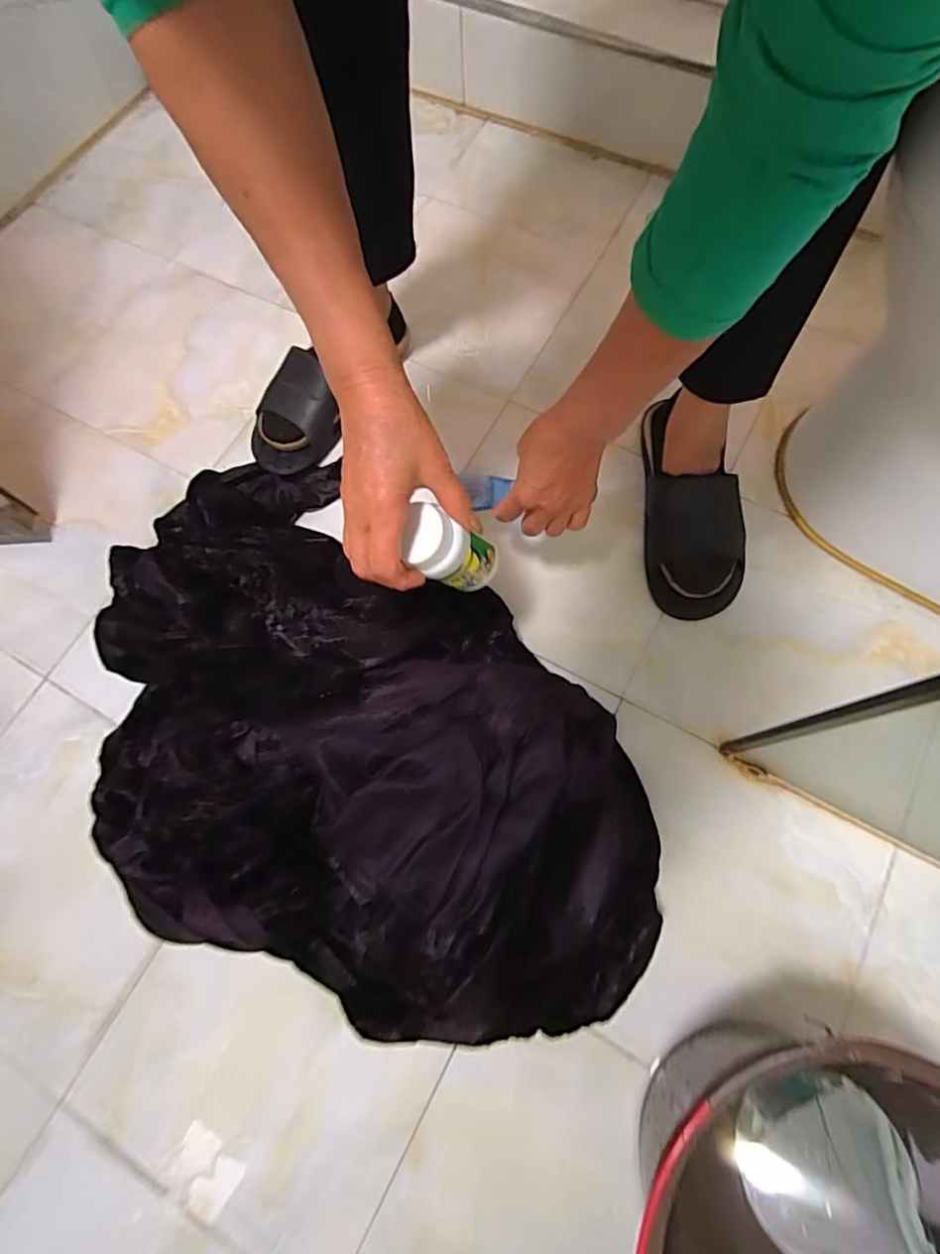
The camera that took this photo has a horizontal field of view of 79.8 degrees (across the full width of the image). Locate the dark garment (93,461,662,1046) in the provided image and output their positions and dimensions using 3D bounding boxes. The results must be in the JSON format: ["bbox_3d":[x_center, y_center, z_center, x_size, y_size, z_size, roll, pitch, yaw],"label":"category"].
[{"bbox_3d":[-0.143,0.119,0.549,0.674,0.133,0.440,40,77,14],"label":"dark garment"}]

